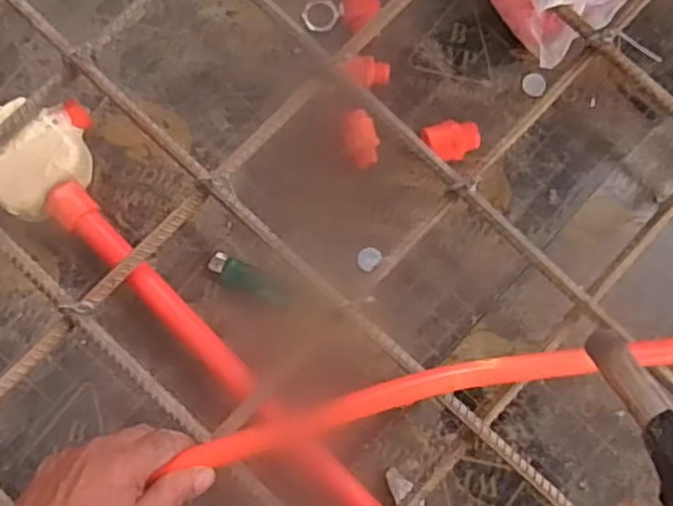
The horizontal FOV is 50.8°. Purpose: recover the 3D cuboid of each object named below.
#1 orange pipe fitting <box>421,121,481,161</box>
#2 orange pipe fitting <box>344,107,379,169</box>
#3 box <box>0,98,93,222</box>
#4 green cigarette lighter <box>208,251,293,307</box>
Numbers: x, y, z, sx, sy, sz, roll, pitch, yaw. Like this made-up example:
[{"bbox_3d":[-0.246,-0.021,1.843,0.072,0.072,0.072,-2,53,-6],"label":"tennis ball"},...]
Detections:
[{"bbox_3d":[0.103,-0.100,0.641,0.050,0.034,0.035,-20,85,-5],"label":"orange pipe fitting"},{"bbox_3d":[0.024,-0.104,0.653,0.029,0.027,0.052,-10,85,-4],"label":"orange pipe fitting"},{"bbox_3d":[-0.265,-0.085,0.610,0.098,0.056,0.089,41,84,2],"label":"box"},{"bbox_3d":[-0.078,0.025,0.636,0.079,0.010,0.026,25,83,0],"label":"green cigarette lighter"}]

